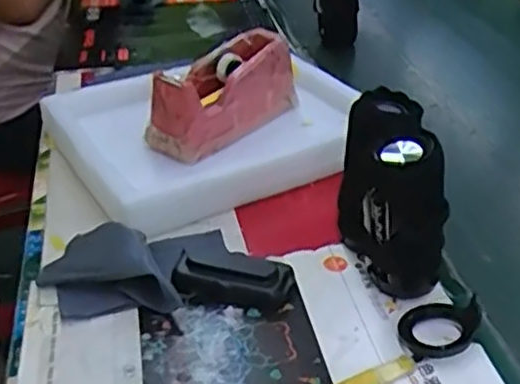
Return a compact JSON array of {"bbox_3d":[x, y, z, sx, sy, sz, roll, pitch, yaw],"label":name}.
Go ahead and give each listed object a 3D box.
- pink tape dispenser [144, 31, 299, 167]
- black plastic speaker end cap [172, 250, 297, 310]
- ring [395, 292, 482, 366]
[{"bbox_3d":[-0.046,-0.120,0.843,0.076,0.089,0.200,27,42,36],"label":"pink tape dispenser"},{"bbox_3d":[-0.024,0.081,0.623,0.106,0.025,0.040,2,33,6],"label":"black plastic speaker end cap"},{"bbox_3d":[0.149,0.110,0.571,0.065,0.023,0.057,-1,32,0],"label":"ring"}]

